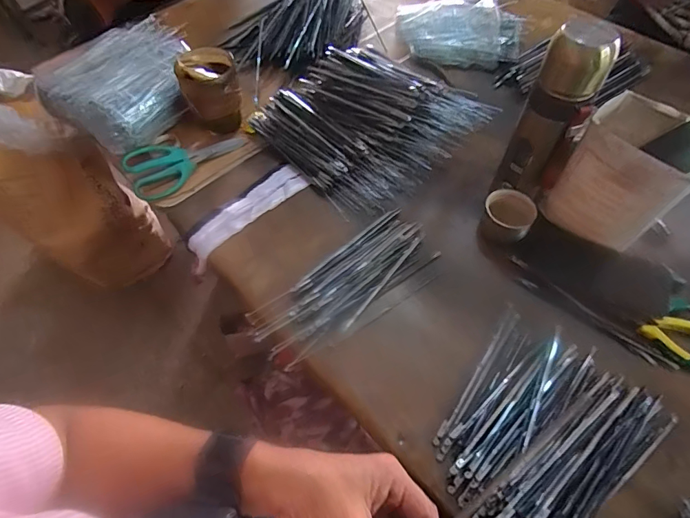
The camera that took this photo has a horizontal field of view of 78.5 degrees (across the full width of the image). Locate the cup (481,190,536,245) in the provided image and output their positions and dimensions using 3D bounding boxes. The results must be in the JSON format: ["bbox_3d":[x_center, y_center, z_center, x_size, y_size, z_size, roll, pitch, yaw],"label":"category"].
[{"bbox_3d":[0.212,-0.054,0.554,0.058,0.048,0.055,0,59,1],"label":"cup"}]

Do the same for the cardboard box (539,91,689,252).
[{"bbox_3d":[0.333,-0.096,0.511,0.098,0.155,0.123,-38,65,-20],"label":"cardboard box"}]

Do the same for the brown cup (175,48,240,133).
[{"bbox_3d":[-0.206,-0.262,0.661,0.082,0.102,0.099,-10,59,-5],"label":"brown cup"}]

